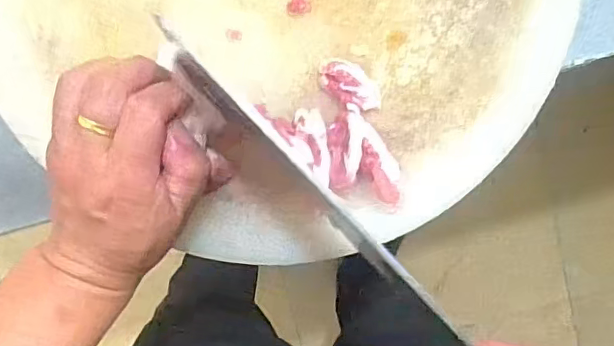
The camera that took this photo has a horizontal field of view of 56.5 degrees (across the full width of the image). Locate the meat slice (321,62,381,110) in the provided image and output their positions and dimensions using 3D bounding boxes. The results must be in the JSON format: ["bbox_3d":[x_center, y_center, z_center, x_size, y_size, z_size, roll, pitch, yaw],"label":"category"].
[{"bbox_3d":[0.027,-0.052,0.345,0.040,0.008,0.022,38,98,-6],"label":"meat slice"}]

